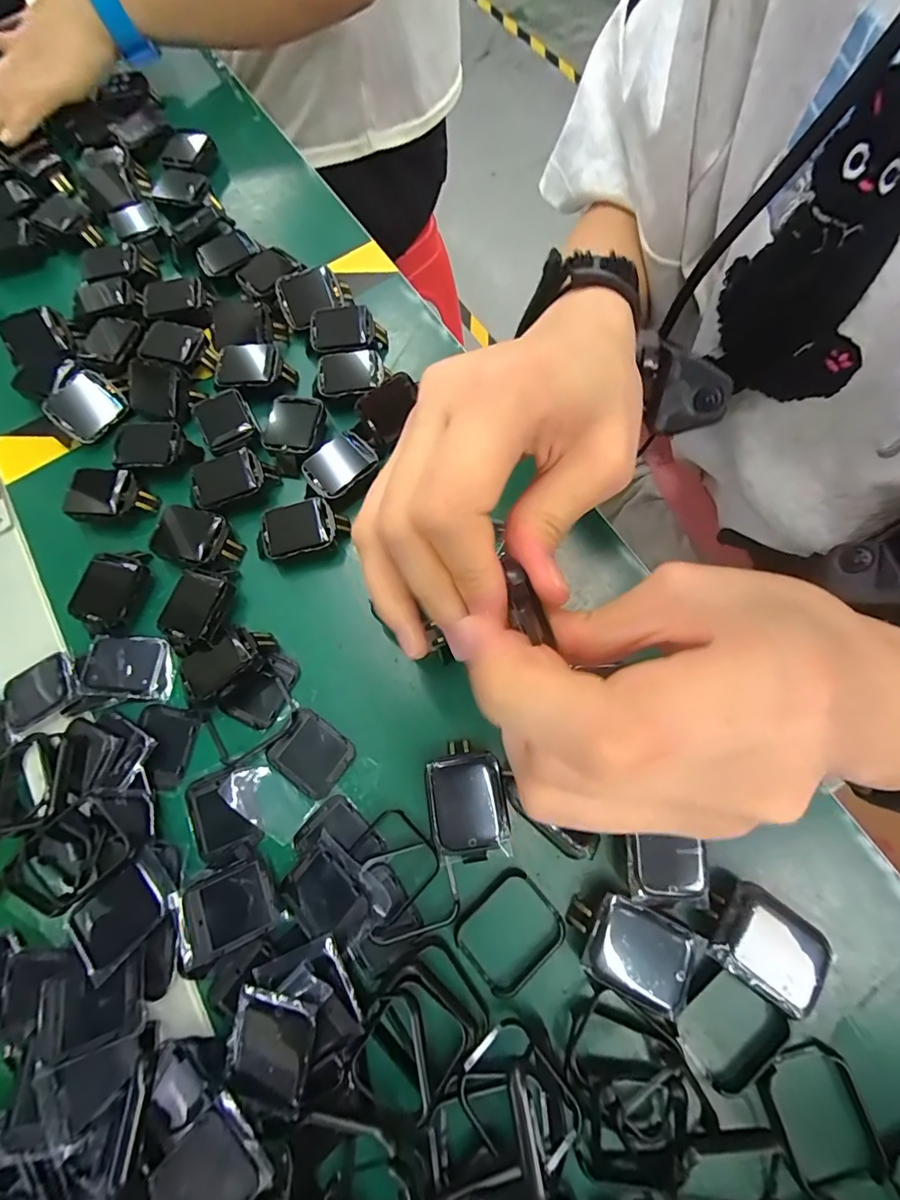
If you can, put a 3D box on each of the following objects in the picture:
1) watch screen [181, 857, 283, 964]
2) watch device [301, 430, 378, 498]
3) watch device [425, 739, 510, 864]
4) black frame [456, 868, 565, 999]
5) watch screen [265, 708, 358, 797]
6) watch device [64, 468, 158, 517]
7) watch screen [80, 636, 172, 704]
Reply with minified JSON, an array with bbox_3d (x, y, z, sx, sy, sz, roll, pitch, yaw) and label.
[{"bbox_3d":[-0.102,0.142,0.218,0.039,0.007,0.032,-23,74,-5],"label":"watch screen"},{"bbox_3d":[-0.066,-0.081,0.282,0.042,0.008,0.034,-44,77,-11],"label":"watch device"},{"bbox_3d":[0.008,0.094,0.226,0.035,0.021,0.050,-7,73,-1],"label":"watch device"},{"bbox_3d":[0.027,0.151,0.214,0.045,0.006,0.038,-38,75,-10],"label":"black frame"},{"bbox_3d":[-0.071,0.079,0.243,0.038,0.004,0.032,35,77,11],"label":"watch screen"},{"bbox_3d":[-0.203,-0.062,0.286,0.044,0.020,0.030,0,73,2],"label":"watch device"},{"bbox_3d":[-0.174,0.035,0.254,0.047,0.008,0.032,4,73,3],"label":"watch screen"}]

